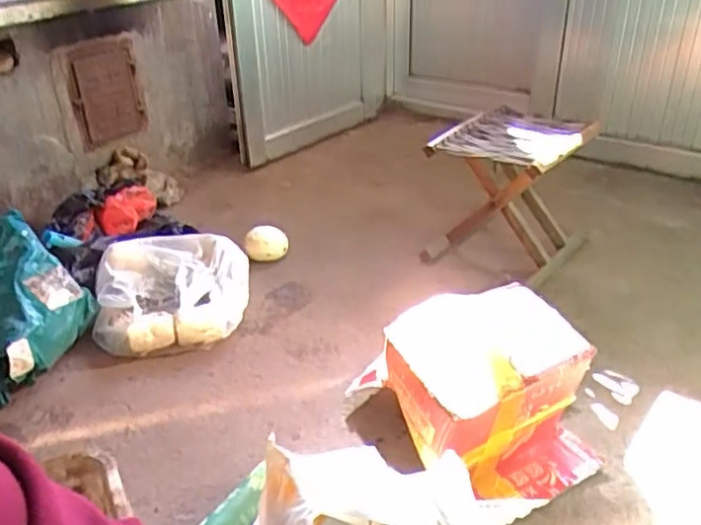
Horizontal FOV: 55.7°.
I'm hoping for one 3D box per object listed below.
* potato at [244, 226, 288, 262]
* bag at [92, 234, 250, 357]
[{"bbox_3d":[-0.205,-0.046,1.610,0.104,0.073,0.088,-9,31,-11],"label":"potato"},{"bbox_3d":[-0.369,0.052,1.390,0.304,0.080,0.340,-5,30,-5],"label":"bag"}]

